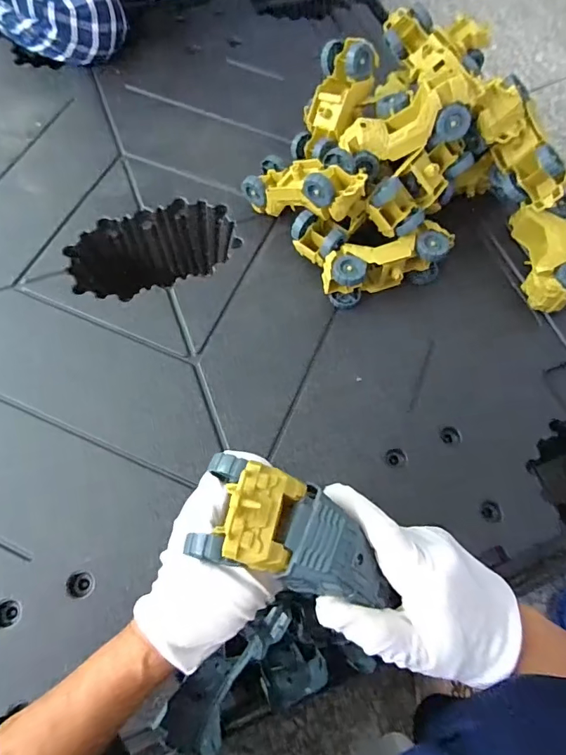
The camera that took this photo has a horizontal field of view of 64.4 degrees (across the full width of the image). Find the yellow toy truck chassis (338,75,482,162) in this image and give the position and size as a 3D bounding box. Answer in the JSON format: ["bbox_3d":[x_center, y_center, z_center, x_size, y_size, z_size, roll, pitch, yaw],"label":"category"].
[{"bbox_3d":[0.151,-0.316,0.552,0.167,0.055,0.064,-10,68,22],"label":"yellow toy truck chassis"}]

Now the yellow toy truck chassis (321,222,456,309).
[{"bbox_3d":[0.138,-0.147,0.574,0.179,0.057,0.063,-20,71,-9],"label":"yellow toy truck chassis"}]

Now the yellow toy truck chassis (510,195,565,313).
[{"bbox_3d":[0.343,-0.160,0.581,0.062,0.056,0.150,3,69,0],"label":"yellow toy truck chassis"}]

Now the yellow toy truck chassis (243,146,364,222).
[{"bbox_3d":[0.032,-0.242,0.579,0.177,0.073,0.067,19,67,37],"label":"yellow toy truck chassis"}]

